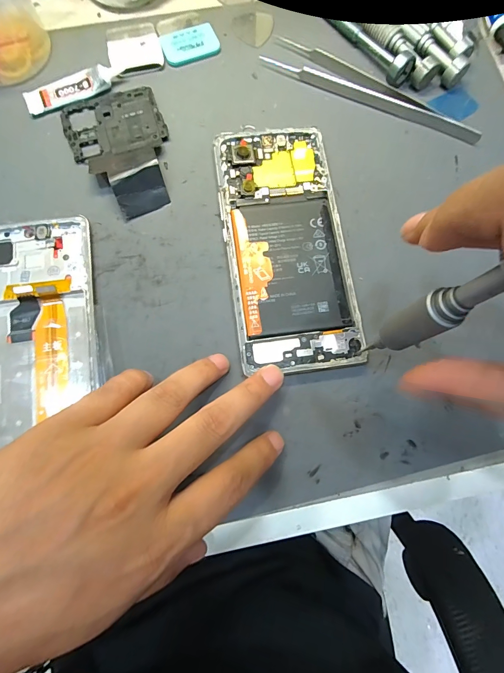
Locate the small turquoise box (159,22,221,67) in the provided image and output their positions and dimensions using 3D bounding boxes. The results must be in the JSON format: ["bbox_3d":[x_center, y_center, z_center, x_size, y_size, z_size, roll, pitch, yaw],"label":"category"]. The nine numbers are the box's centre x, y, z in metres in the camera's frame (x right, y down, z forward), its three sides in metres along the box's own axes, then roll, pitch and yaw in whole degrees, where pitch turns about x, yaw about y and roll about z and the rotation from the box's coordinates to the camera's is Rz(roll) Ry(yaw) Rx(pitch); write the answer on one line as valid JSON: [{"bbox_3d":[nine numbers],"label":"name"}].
[{"bbox_3d":[-0.044,-0.210,0.233,0.040,0.004,0.026,-24,80,-6],"label":"small turquoise box"}]

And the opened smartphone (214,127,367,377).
[{"bbox_3d":[0.020,-0.058,0.198,0.071,0.004,0.157,-8,78,-3],"label":"opened smartphone"}]

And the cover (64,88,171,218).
[{"bbox_3d":[-0.083,-0.122,0.207,0.061,0.015,0.091,-23,80,-6],"label":"cover"}]

